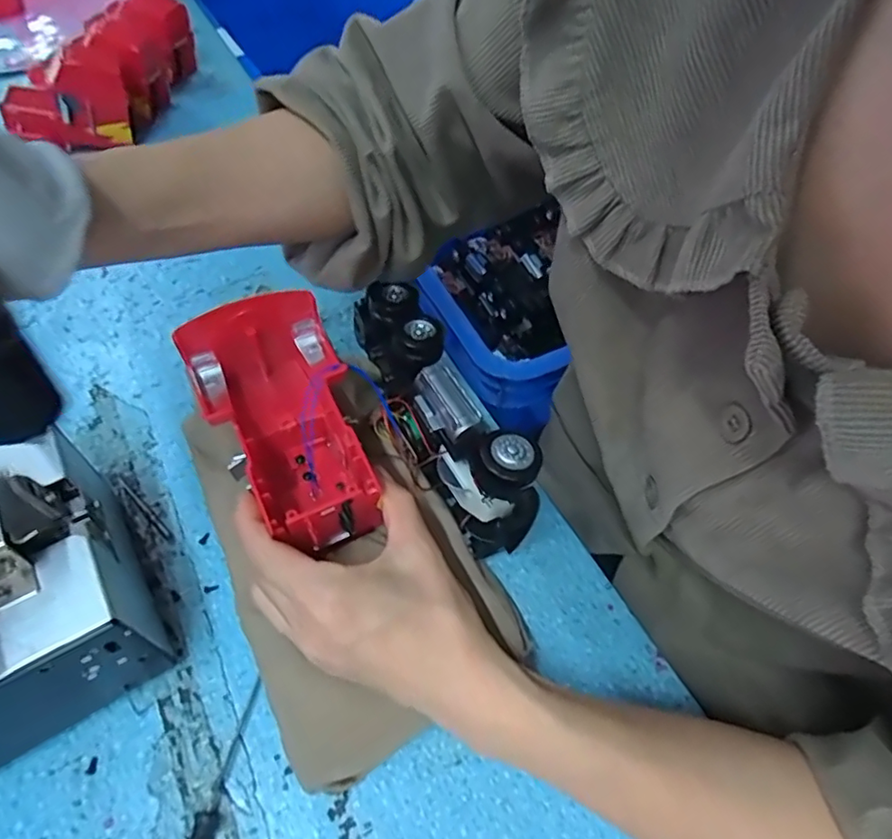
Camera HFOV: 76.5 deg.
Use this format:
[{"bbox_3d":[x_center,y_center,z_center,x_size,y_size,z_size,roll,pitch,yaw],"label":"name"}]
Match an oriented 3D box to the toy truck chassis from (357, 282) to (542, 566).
[{"bbox_3d":[-0.014,-0.004,0.361,0.058,0.078,0.192,-23,58,-19],"label":"toy truck chassis"}]

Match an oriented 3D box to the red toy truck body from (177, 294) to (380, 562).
[{"bbox_3d":[-0.081,0.005,0.299,0.072,0.086,0.116,-23,58,-18],"label":"red toy truck body"}]

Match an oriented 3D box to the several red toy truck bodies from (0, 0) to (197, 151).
[{"bbox_3d":[-0.360,-0.377,0.613,0.098,0.083,0.227,10,54,4],"label":"several red toy truck bodies"}]

